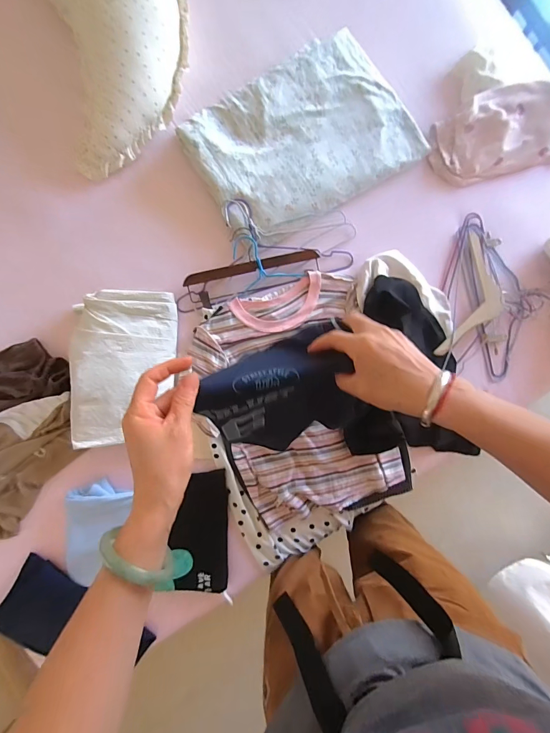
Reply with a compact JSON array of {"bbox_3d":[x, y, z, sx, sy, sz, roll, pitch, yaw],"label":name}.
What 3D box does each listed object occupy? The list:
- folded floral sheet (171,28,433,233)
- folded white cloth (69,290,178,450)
[{"bbox_3d":[0.071,-0.525,0.812,0.490,0.033,0.344,-33,91,-4],"label":"folded floral sheet"},{"bbox_3d":[-0.318,-0.001,0.748,0.207,0.025,0.320,-1,86,-18],"label":"folded white cloth"}]

